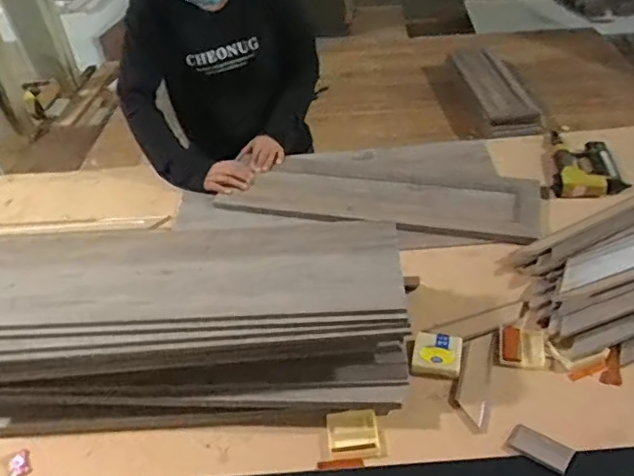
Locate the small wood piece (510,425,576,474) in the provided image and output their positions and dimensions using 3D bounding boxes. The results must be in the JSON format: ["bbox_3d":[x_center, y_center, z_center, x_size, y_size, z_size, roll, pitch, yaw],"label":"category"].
[{"bbox_3d":[0.308,0.288,0.805,0.081,0.005,0.041,20,46,28],"label":"small wood piece"}]

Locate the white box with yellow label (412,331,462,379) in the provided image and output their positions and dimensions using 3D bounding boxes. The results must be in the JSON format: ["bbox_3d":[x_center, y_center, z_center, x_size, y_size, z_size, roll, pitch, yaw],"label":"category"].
[{"bbox_3d":[0.193,0.188,0.944,0.074,0.028,0.083,5,41,13],"label":"white box with yellow label"}]

